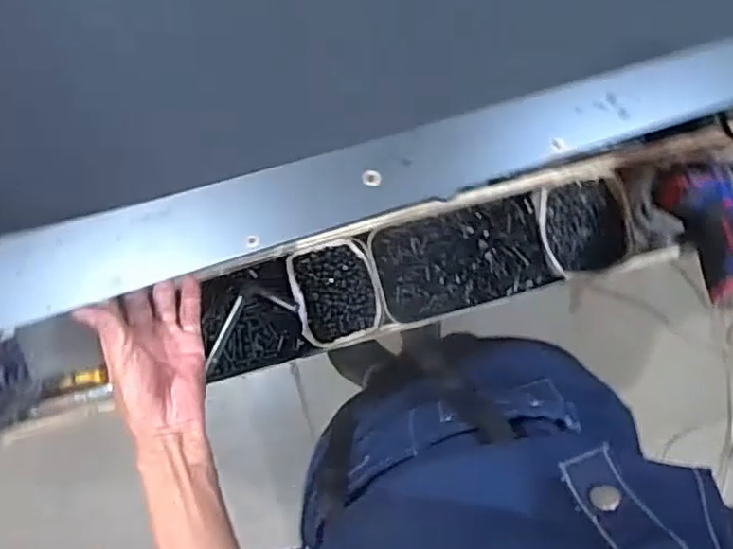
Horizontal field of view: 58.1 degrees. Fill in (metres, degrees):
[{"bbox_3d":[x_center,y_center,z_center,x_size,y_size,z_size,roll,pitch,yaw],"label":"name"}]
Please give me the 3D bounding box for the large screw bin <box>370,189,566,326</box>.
[{"bbox_3d":[0.119,-0.021,0.830,0.212,0.045,0.122,-15,95,1],"label":"large screw bin"}]

